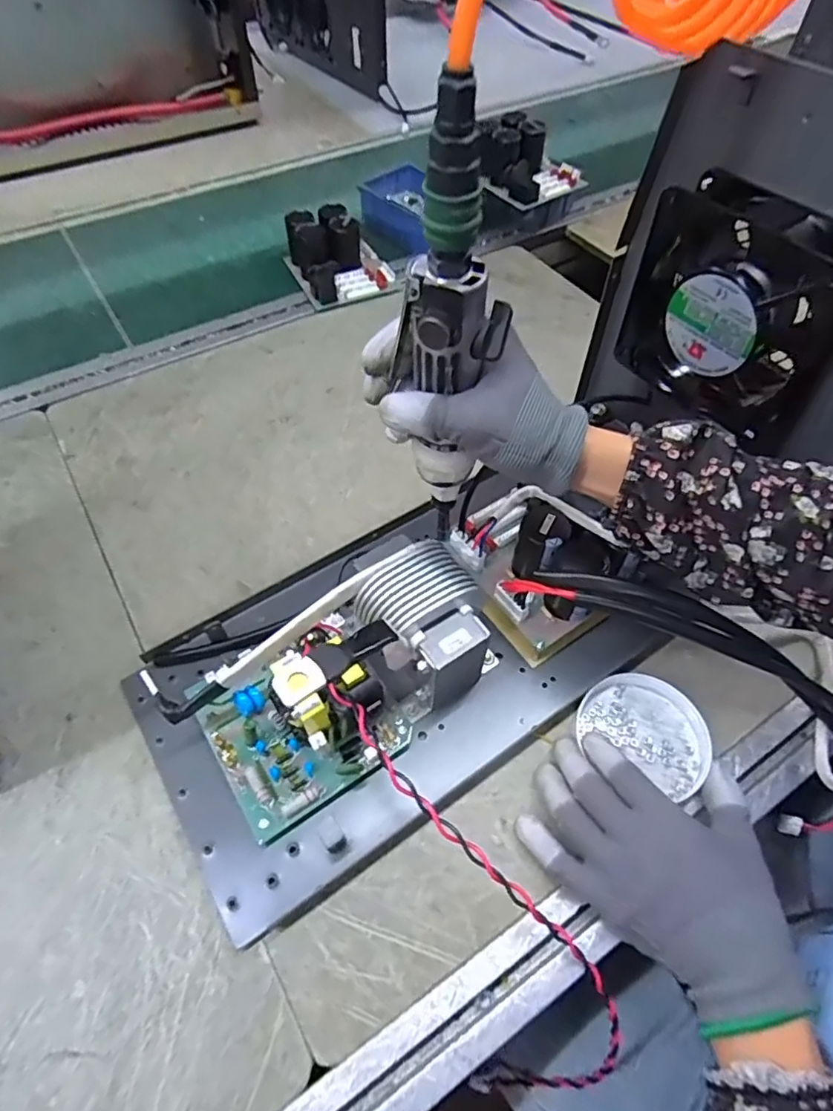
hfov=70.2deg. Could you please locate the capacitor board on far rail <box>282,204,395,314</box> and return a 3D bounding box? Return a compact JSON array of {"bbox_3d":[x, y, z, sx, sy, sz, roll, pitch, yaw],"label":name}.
[{"bbox_3d":[-0.093,-0.363,0.708,0.106,0.059,0.119,-25,59,-16],"label":"capacitor board on far rail"}]

